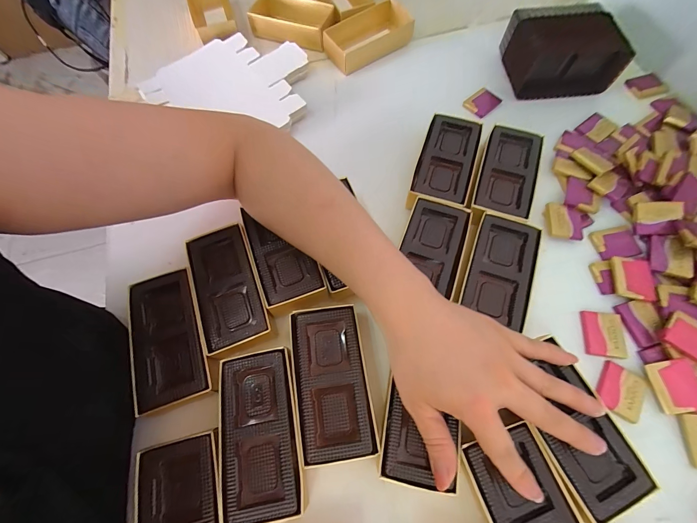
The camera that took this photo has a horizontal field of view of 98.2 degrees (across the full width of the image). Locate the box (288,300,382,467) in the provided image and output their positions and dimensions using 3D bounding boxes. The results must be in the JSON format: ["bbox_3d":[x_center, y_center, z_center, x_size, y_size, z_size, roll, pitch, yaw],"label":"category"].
[{"bbox_3d":[-0.014,0.099,0.254,0.057,0.036,0.113,-9,67,-1],"label":"box"}]

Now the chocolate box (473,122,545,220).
[{"bbox_3d":[0.166,-0.090,0.322,0.054,0.029,0.113,19,69,10],"label":"chocolate box"}]

